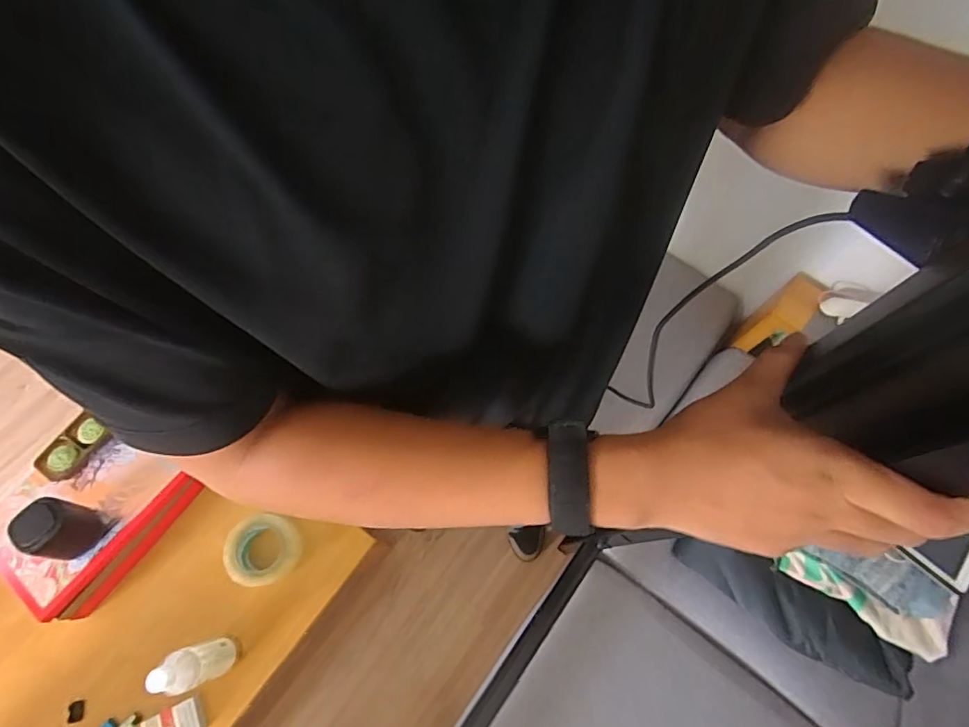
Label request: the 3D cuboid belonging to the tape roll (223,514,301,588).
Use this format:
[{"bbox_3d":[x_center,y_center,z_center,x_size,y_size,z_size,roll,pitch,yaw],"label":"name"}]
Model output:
[{"bbox_3d":[-0.408,0.345,0.942,0.127,0.051,0.119,0,69,-1],"label":"tape roll"}]

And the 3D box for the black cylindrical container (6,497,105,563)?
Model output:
[{"bbox_3d":[-0.702,0.276,0.849,0.084,0.113,0.085,0,69,-1],"label":"black cylindrical container"}]

